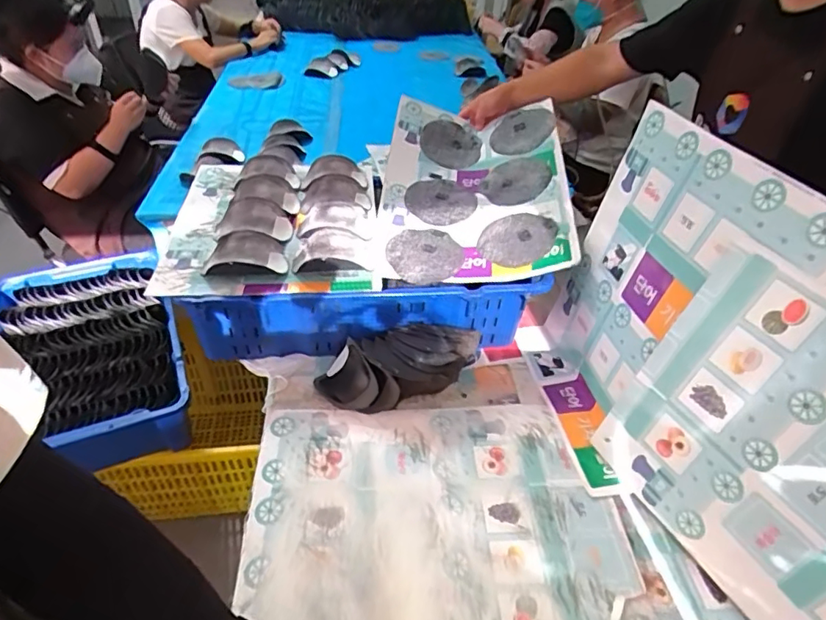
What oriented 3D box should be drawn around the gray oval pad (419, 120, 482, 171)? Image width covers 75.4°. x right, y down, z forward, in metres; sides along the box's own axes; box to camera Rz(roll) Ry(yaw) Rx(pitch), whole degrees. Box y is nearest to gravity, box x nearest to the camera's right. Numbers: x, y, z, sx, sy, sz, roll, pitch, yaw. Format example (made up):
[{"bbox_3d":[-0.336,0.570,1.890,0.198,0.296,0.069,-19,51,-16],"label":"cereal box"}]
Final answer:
[{"bbox_3d":[0.084,-0.380,1.218,0.149,0.023,0.133,40,64,16],"label":"gray oval pad"}]

